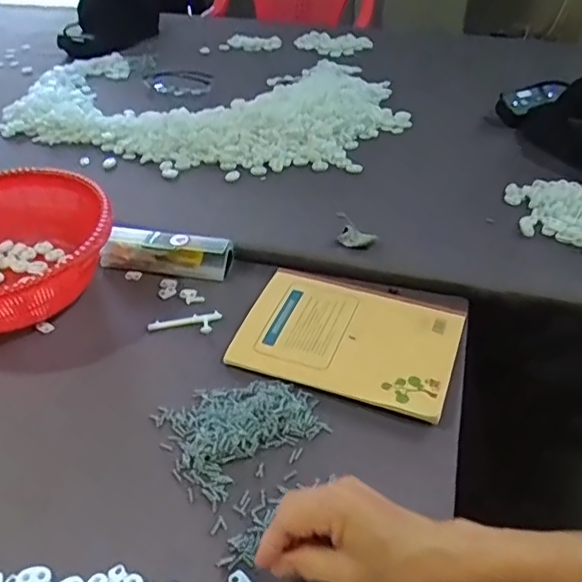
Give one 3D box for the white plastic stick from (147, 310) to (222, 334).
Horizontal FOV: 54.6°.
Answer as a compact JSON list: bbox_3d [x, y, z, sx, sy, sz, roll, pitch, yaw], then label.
[{"bbox_3d":[-0.111,0.035,0.587,0.075,0.005,0.027,-7,41,-4],"label":"white plastic stick"}]

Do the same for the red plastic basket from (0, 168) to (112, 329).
[{"bbox_3d":[-0.309,-0.044,0.618,0.228,0.080,0.202,-15,42,-13],"label":"red plastic basket"}]

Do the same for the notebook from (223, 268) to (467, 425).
[{"bbox_3d":[0.059,0.034,0.562,0.207,0.012,0.162,13,44,19],"label":"notebook"}]

